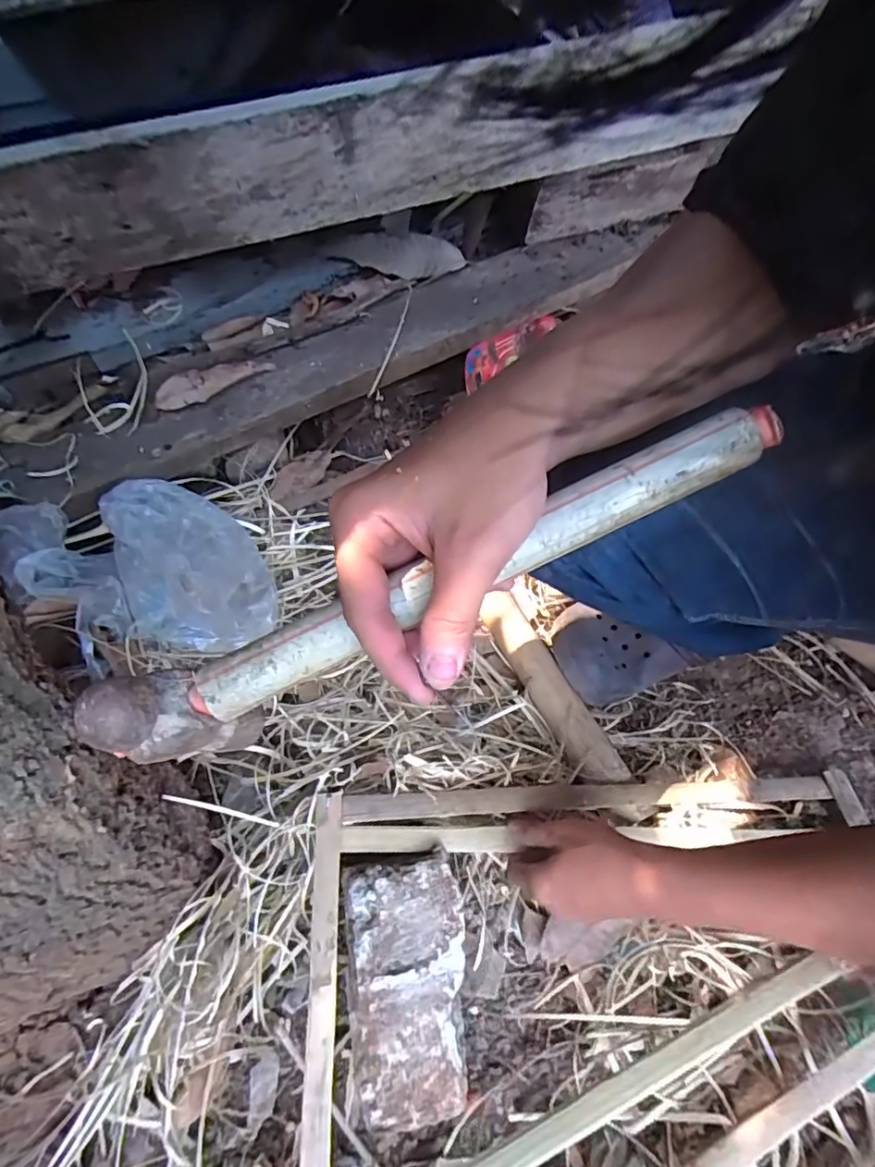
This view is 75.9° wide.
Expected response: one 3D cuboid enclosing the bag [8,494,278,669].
[{"bbox_3d":[-0.269,-0.028,0.607,0.132,0.089,0.232,-26,60,-15],"label":"bag"}]

